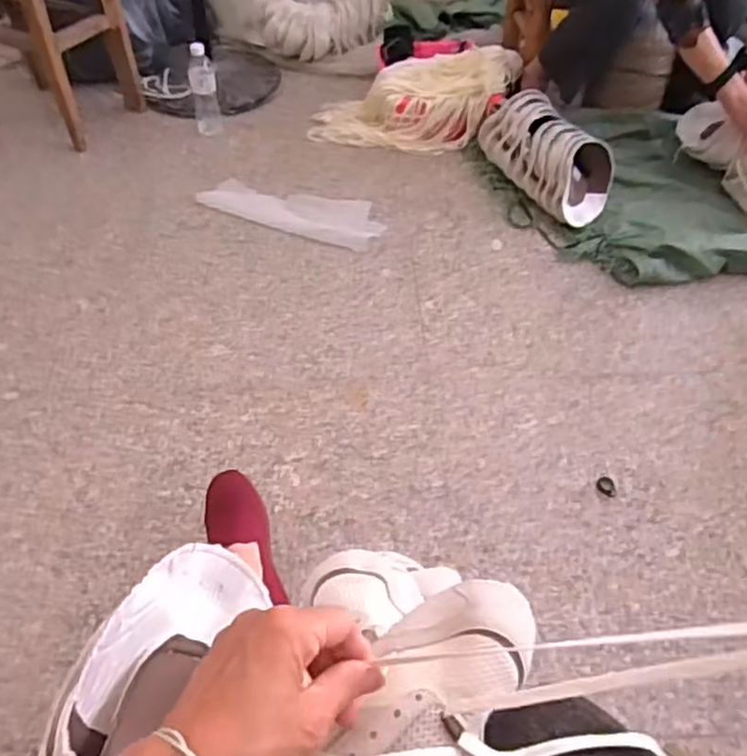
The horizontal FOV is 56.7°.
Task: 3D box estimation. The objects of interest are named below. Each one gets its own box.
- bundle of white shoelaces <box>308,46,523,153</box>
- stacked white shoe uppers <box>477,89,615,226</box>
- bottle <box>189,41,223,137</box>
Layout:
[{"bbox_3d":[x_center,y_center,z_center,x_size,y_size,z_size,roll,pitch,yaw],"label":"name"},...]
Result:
[{"bbox_3d":[0.128,-0.725,1.776,0.567,0.157,0.243,-5,49,-8],"label":"bundle of white shoelaces"},{"bbox_3d":[0.406,-0.515,1.595,0.186,0.132,0.393,-21,53,-20],"label":"stacked white shoe uppers"},{"bbox_3d":[-0.406,-0.696,1.661,0.063,0.184,0.062,-8,50,-11],"label":"bottle"}]

